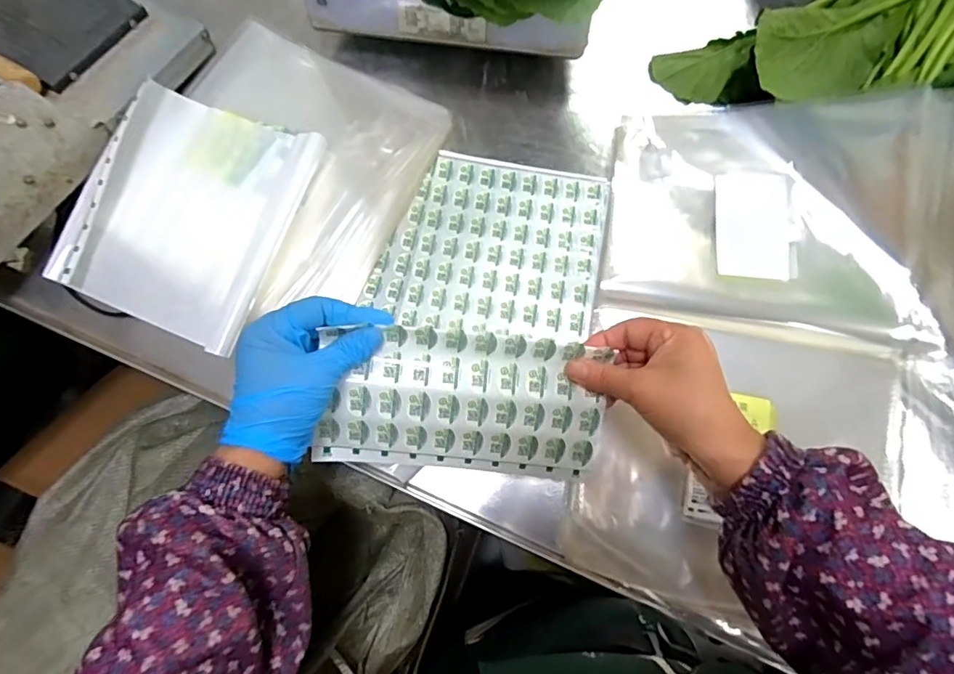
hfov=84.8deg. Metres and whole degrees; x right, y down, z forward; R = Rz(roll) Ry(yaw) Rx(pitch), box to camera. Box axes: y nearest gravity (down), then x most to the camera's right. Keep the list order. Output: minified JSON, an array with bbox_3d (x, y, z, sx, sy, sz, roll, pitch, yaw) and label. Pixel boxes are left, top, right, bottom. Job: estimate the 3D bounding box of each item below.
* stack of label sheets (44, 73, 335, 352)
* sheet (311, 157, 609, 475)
[{"bbox_3d":[-0.264,-0.113,0.480,0.194,0.025,0.217,17,77,4],"label":"stack of label sheets"},{"bbox_3d":[0.003,-0.039,0.432,0.204,0.110,0.296,8,77,2],"label":"sheet"}]

